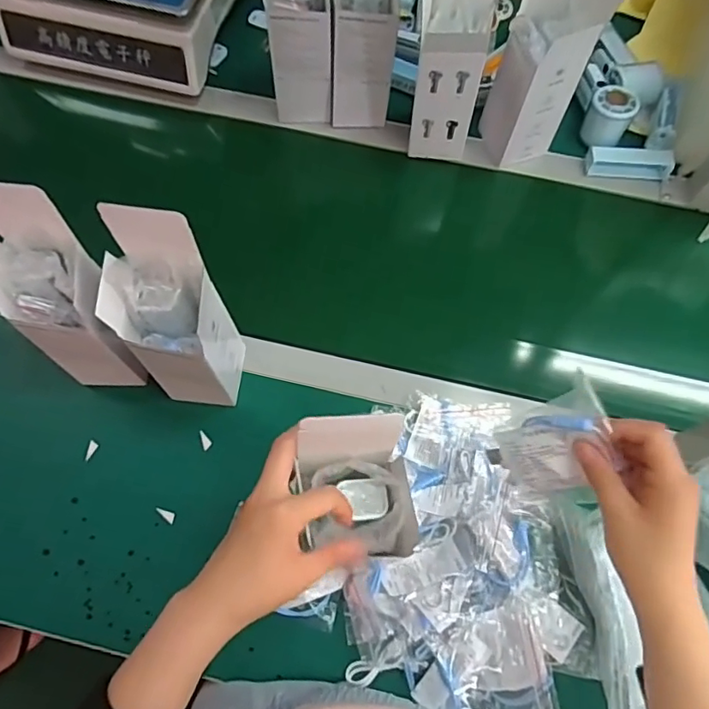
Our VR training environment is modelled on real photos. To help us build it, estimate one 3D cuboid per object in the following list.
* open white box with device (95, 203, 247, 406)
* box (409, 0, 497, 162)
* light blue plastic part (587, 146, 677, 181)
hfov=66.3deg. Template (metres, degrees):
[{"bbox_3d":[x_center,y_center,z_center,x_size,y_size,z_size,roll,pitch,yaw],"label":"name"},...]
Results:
[{"bbox_3d":[-0.163,-0.027,0.498,0.088,0.221,0.093,5,70,2],"label":"open white box with device"},{"bbox_3d":[0.108,-0.335,0.625,0.077,0.222,0.079,7,70,3],"label":"box"},{"bbox_3d":[0.354,-0.246,0.699,0.103,0.029,0.028,5,70,2],"label":"light blue plastic part"}]

